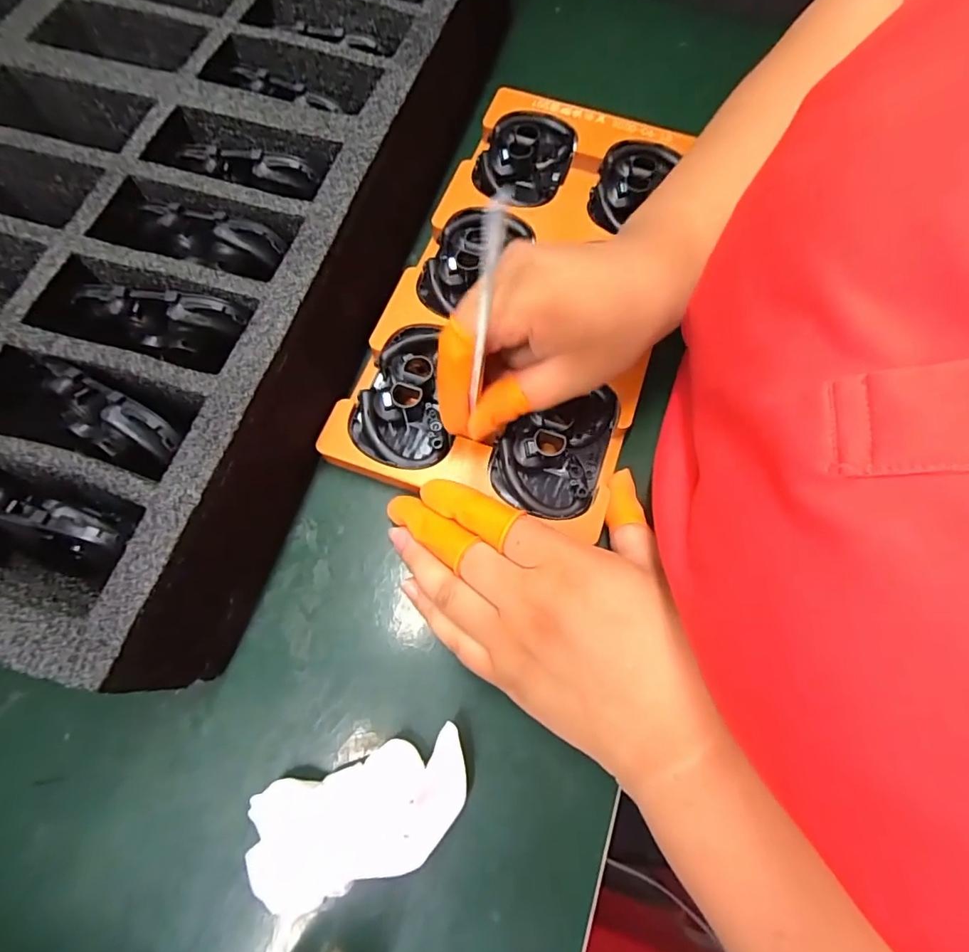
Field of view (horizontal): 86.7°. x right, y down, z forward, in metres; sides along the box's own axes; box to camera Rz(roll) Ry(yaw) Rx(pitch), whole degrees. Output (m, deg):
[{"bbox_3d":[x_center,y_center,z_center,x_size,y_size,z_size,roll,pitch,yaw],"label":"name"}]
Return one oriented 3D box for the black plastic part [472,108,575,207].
[{"bbox_3d":[0.029,-0.221,0.349,0.059,0.022,0.087,20,70,6],"label":"black plastic part"}]

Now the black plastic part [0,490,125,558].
[{"bbox_3d":[-0.173,0.016,0.200,0.066,0.026,0.017,15,70,6],"label":"black plastic part"}]

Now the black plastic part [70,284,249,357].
[{"bbox_3d":[-0.146,-0.070,0.234,0.069,0.032,0.019,5,69,2],"label":"black plastic part"}]

